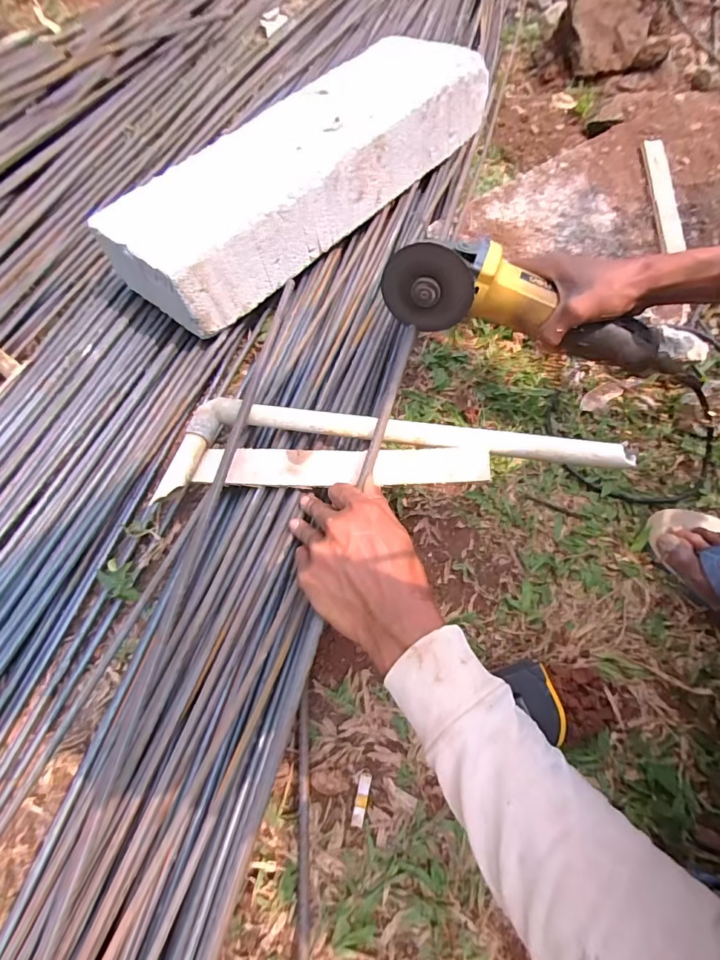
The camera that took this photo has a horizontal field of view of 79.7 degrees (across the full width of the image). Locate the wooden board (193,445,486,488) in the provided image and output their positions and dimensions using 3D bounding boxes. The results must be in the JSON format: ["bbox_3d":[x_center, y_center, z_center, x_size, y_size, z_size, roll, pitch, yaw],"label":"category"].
[{"bbox_3d":[-0.024,-0.014,0.414,0.280,0.009,0.042,0,56,12],"label":"wooden board"}]

